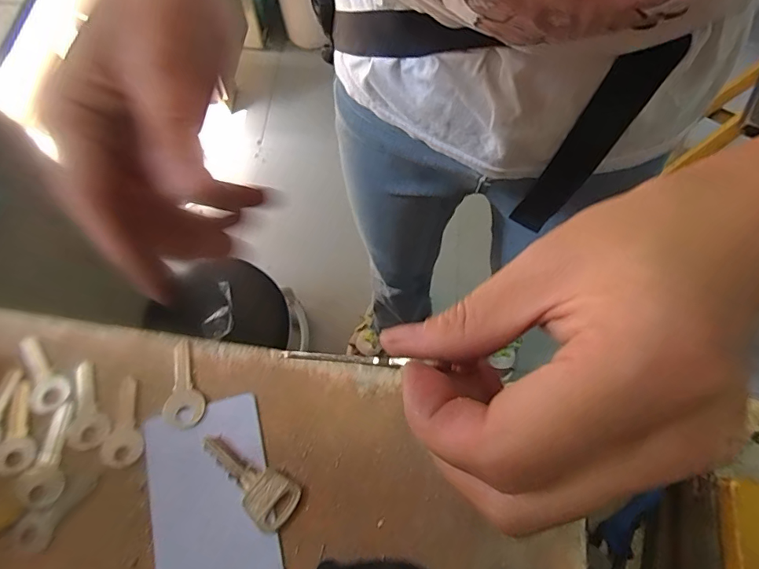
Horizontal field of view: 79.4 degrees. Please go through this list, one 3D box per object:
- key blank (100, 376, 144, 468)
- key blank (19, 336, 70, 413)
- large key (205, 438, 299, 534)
[{"bbox_3d":[-0.122,0.067,0.222,0.018,0.004,0.041,6,69,1],"label":"key blank"},{"bbox_3d":[-0.168,0.044,0.229,0.018,0.004,0.041,-21,71,-9],"label":"key blank"},{"bbox_3d":[-0.062,0.090,0.214,0.052,0.004,0.022,37,73,12],"label":"large key"}]

